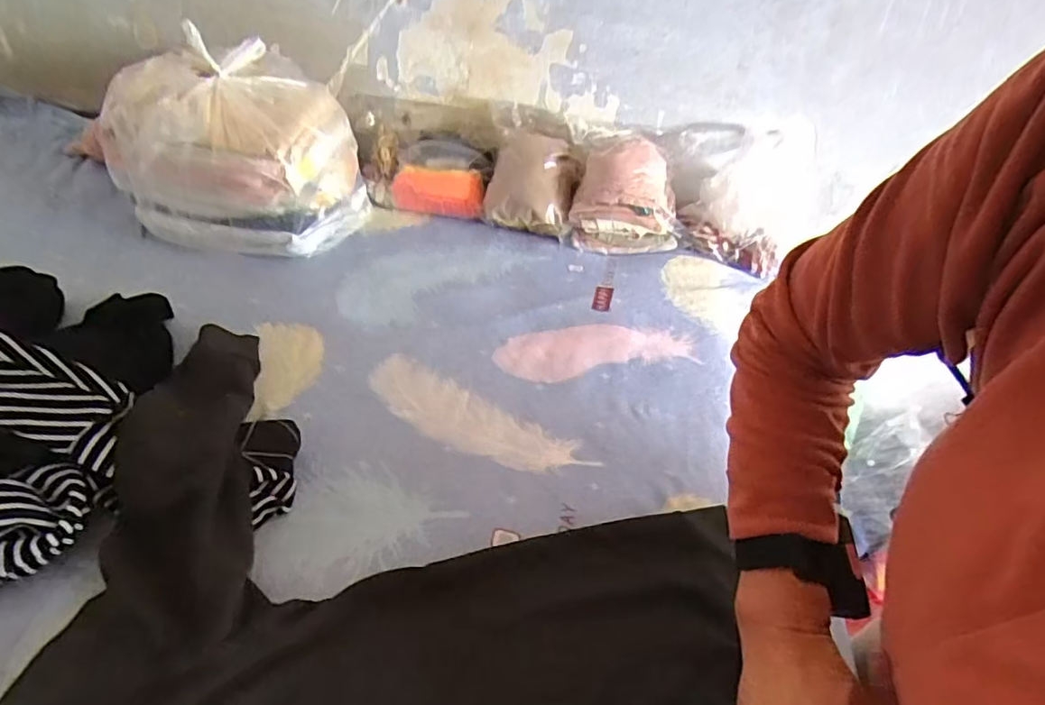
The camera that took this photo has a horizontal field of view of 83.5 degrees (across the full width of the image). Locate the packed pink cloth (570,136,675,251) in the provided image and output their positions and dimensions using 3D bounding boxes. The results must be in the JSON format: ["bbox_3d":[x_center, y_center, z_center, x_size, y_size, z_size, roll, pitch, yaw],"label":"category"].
[{"bbox_3d":[0.192,-0.296,1.101,0.197,0.174,0.151,5,38,0],"label":"packed pink cloth"}]

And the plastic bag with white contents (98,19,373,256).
[{"bbox_3d":[-0.475,-0.342,0.997,0.346,0.279,0.224,7,39,-4],"label":"plastic bag with white contents"}]

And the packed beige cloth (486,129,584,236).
[{"bbox_3d":[0.024,-0.329,1.103,0.161,0.060,0.186,16,84,2],"label":"packed beige cloth"}]

